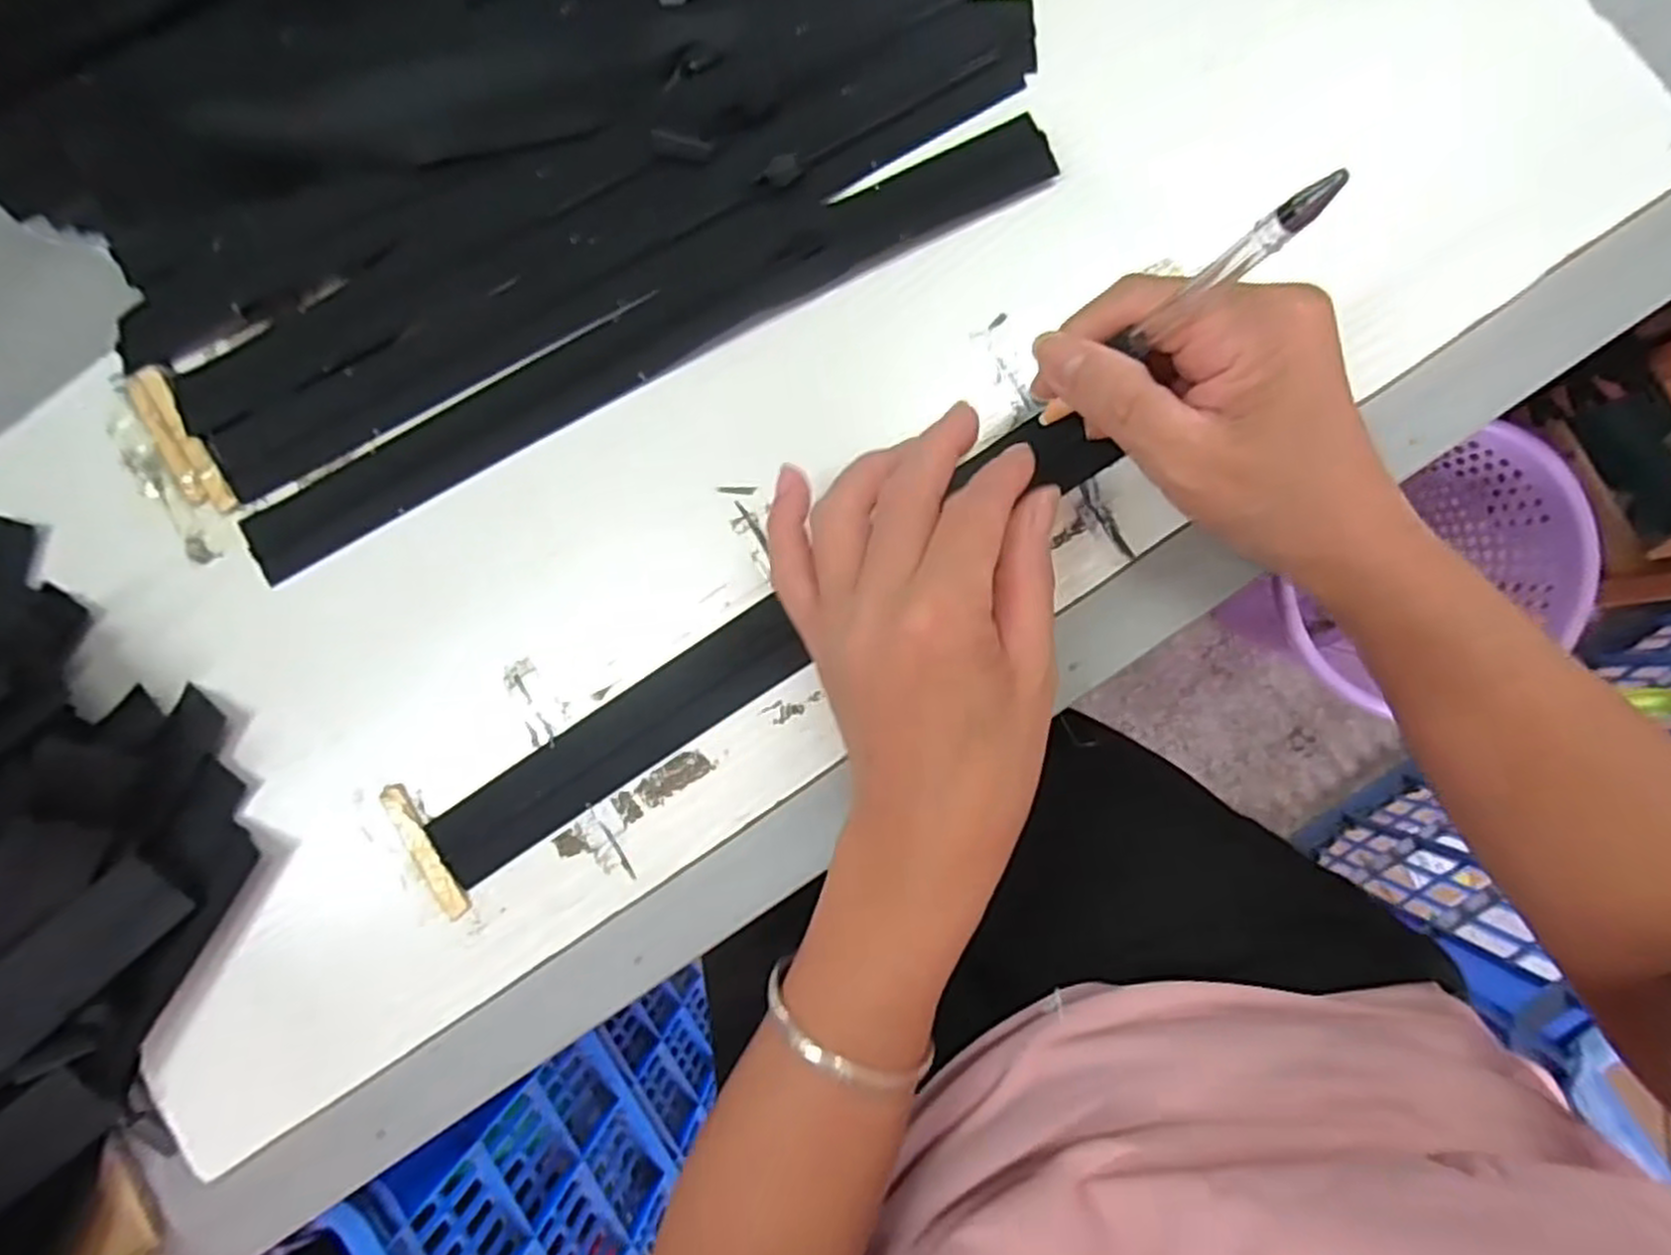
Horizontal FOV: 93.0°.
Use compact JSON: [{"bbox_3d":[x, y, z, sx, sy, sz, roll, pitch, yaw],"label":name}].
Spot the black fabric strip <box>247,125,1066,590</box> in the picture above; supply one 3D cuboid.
[{"bbox_3d":[-0.080,-0.111,0.317,0.352,0.005,0.028,-26,87,3],"label":"black fabric strip"}]

